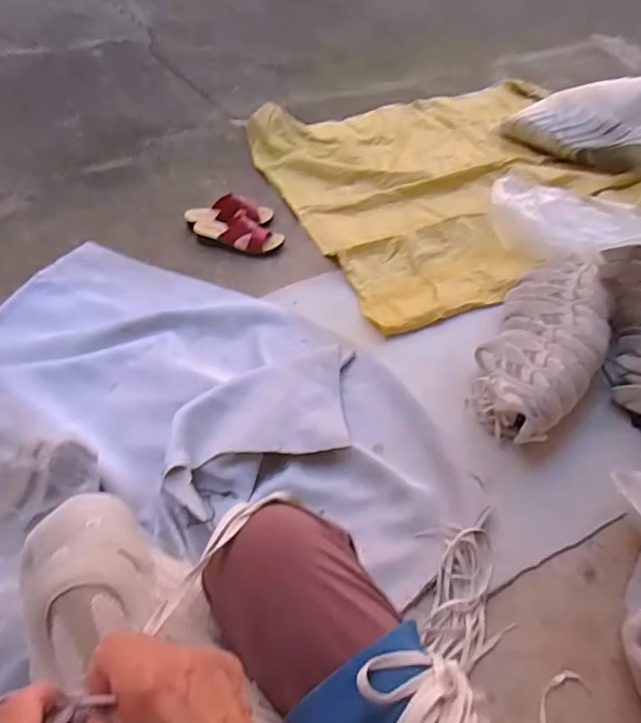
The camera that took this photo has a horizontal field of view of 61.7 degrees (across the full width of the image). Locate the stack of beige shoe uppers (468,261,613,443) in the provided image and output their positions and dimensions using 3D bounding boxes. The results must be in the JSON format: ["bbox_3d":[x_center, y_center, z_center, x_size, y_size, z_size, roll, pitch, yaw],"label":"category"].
[{"bbox_3d":[0.443,-0.040,1.064,0.207,0.103,0.456,25,52,18],"label":"stack of beige shoe uppers"}]

